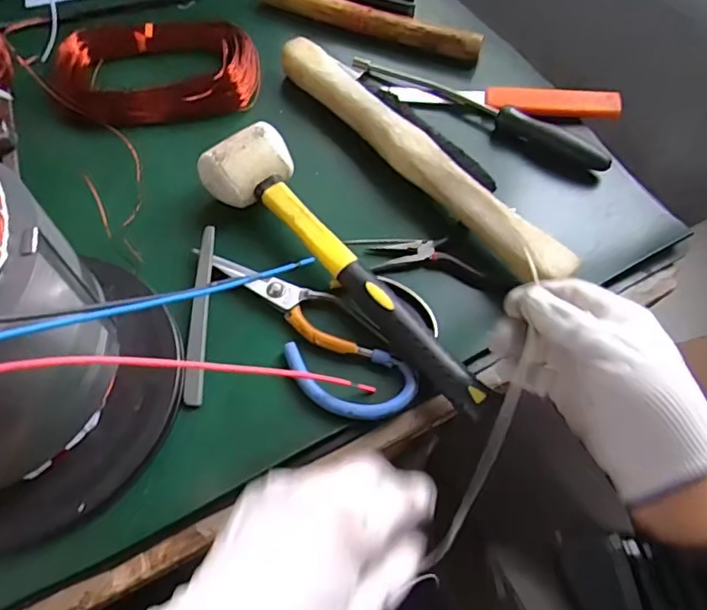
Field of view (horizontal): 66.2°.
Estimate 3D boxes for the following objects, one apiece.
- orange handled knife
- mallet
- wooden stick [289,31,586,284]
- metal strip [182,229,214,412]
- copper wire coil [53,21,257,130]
[{"bbox_3d":[0.134,-0.186,0.491,0.205,0.022,0.032,6,62,1],"label":"orange handled knife"},{"bbox_3d":[-0.001,-0.031,0.387,0.070,0.042,0.276,-41,71,-20],"label":"mallet"},{"bbox_3d":[0.043,-0.123,0.438,0.035,0.038,0.313,-35,69,-18],"label":"wooden stick"},{"bbox_3d":[-0.109,0.003,0.383,0.012,0.006,0.134,-1,62,-2],"label":"metal strip"},{"bbox_3d":[-0.182,-0.225,0.501,0.179,0.030,0.121,-15,64,-10],"label":"copper wire coil"}]

